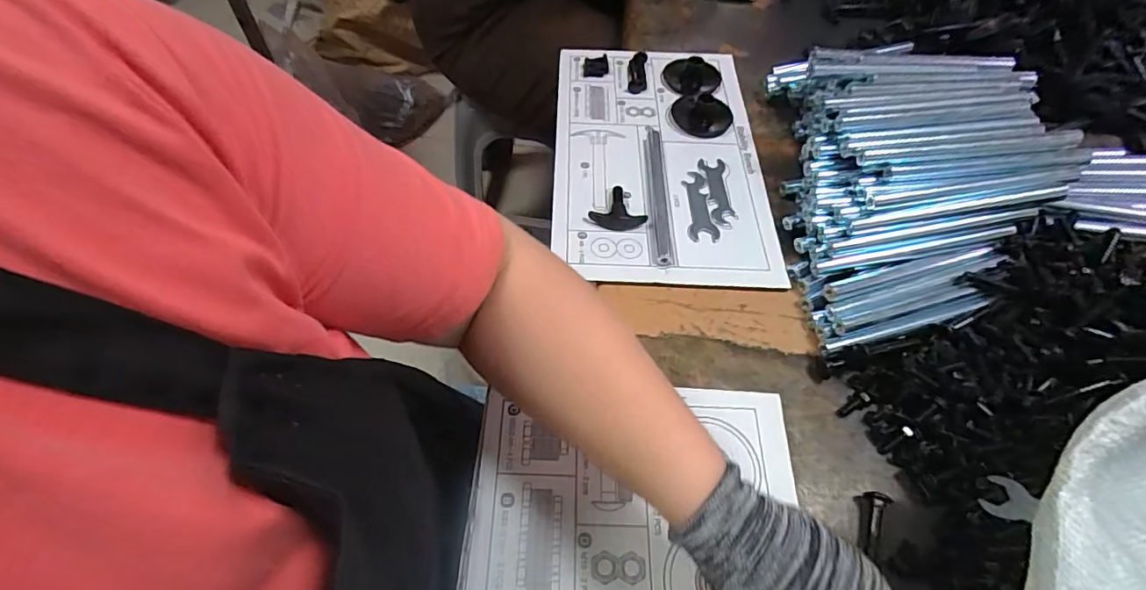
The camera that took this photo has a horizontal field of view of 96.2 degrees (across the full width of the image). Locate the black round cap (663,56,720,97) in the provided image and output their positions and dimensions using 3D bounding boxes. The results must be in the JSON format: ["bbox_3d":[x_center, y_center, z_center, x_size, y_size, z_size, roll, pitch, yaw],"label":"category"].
[{"bbox_3d":[0.148,-0.272,0.638,0.068,0.019,0.074,14,58,8],"label":"black round cap"}]

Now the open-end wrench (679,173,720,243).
[{"bbox_3d":[0.127,-0.091,0.527,0.031,0.006,0.093,-4,57,-4],"label":"open-end wrench"}]

